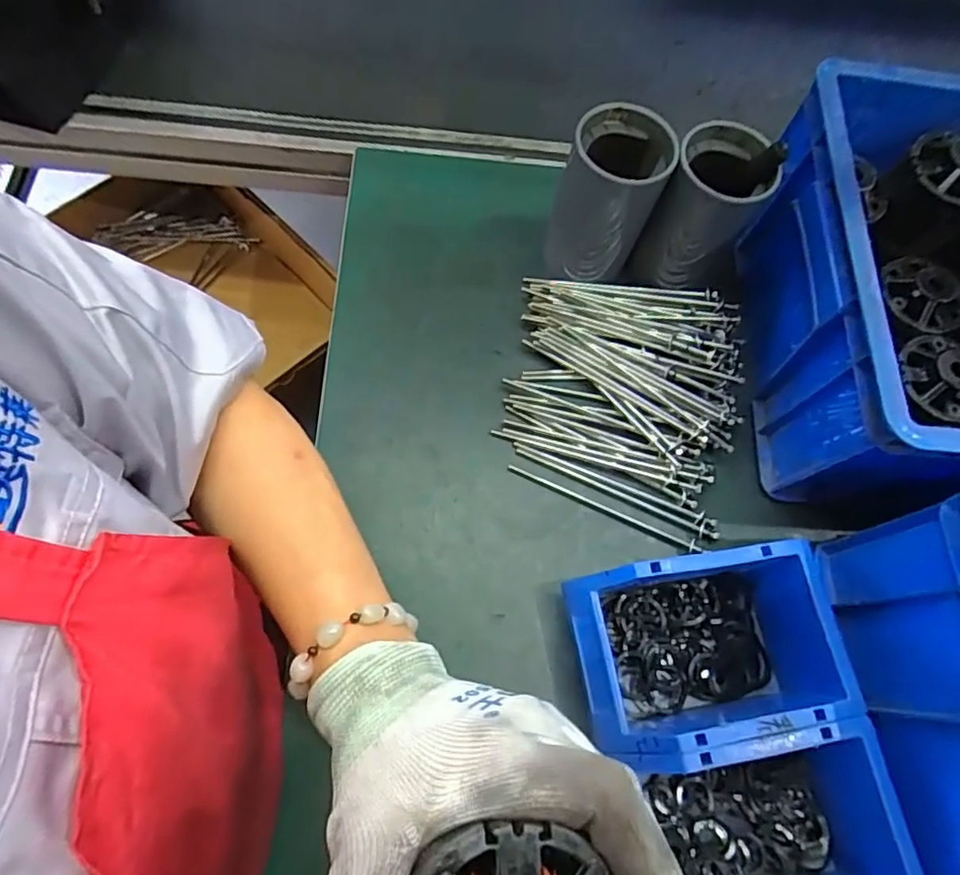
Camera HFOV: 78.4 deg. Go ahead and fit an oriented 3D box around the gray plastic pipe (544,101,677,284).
[{"bbox_3d":[0.101,-0.194,0.473,0.080,0.113,0.080,9,69,3],"label":"gray plastic pipe"}]

